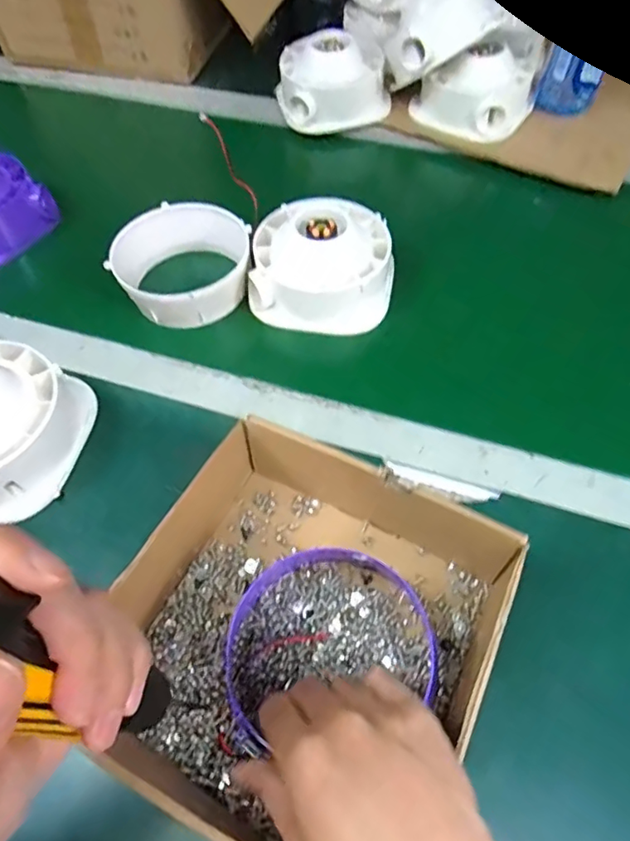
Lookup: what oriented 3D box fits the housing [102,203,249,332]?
[{"bbox_3d":[-0.124,-0.153,0.520,0.132,0.043,0.126,-30,62,-14],"label":"housing"}]

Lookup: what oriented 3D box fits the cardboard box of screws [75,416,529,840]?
[{"bbox_3d":[-0.006,0.123,0.325,0.199,0.069,0.214,24,63,17],"label":"cardboard box of screws"}]

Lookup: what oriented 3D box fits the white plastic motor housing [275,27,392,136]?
[{"bbox_3d":[0.019,-0.427,0.670,0.135,0.072,0.111,-14,59,-4],"label":"white plastic motor housing"}]

